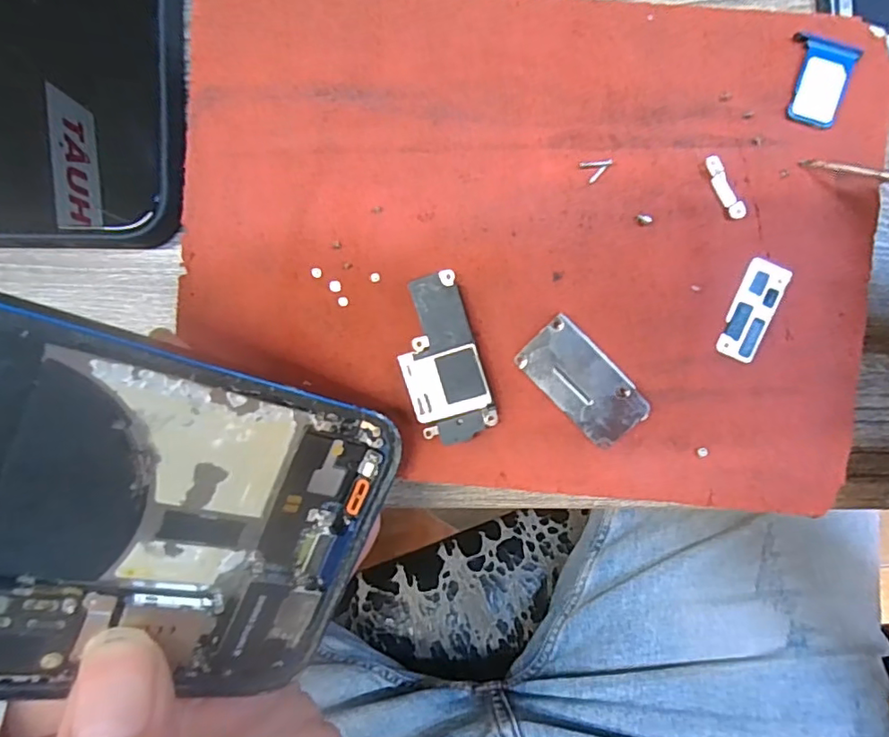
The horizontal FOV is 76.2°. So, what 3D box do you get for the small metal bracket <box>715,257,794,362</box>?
[{"bbox_3d":[0.072,-0.013,0.130,0.010,0.004,0.023,23,93,0],"label":"small metal bracket"}]

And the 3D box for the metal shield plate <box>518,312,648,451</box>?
[{"bbox_3d":[0.032,0.003,0.132,0.015,0.004,0.030,-45,91,3],"label":"metal shield plate"}]

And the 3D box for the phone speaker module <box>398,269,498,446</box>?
[{"bbox_3d":[-0.001,-0.002,0.132,0.018,0.005,0.037,-17,92,2],"label":"phone speaker module"}]

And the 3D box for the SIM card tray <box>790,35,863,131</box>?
[{"bbox_3d":[0.084,-0.065,0.126,0.013,0.004,0.019,18,93,1],"label":"SIM card tray"}]

